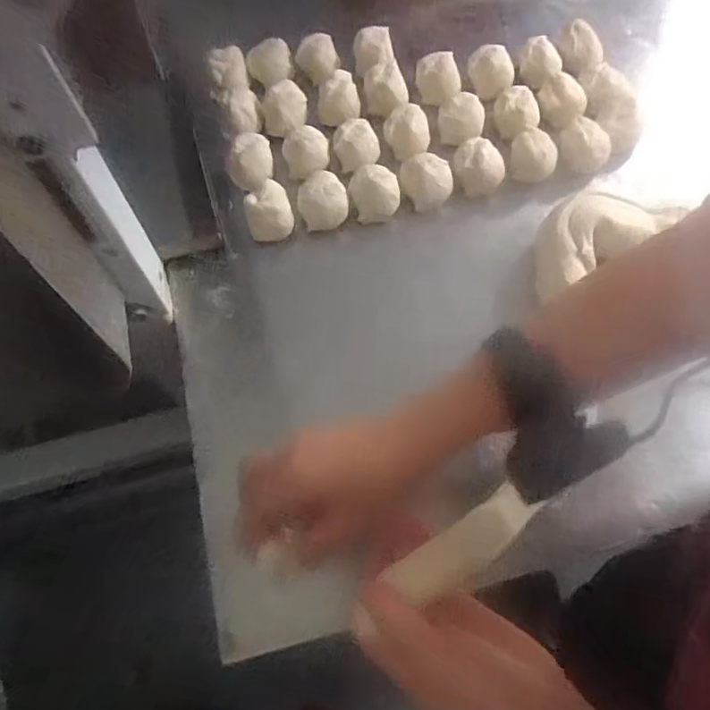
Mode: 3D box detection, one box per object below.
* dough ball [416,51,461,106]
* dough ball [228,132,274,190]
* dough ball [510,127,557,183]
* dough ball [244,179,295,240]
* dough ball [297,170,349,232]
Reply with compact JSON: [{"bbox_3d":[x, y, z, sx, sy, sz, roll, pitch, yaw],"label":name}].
[{"bbox_3d":[0.089,-0.296,0.578,0.047,0.037,0.043,0,63,-1],"label":"dough ball"},{"bbox_3d":[-0.103,-0.193,0.530,0.039,0.033,0.046,6,63,2],"label":"dough ball"},{"bbox_3d":[0.182,-0.202,0.541,0.047,0.037,0.046,26,65,11],"label":"dough ball"},{"bbox_3d":[-0.081,-0.135,0.504,0.044,0.038,0.054,-15,64,-9],"label":"dough ball"},{"bbox_3d":[-0.031,-0.149,0.510,0.046,0.035,0.042,0,63,-1],"label":"dough ball"}]

